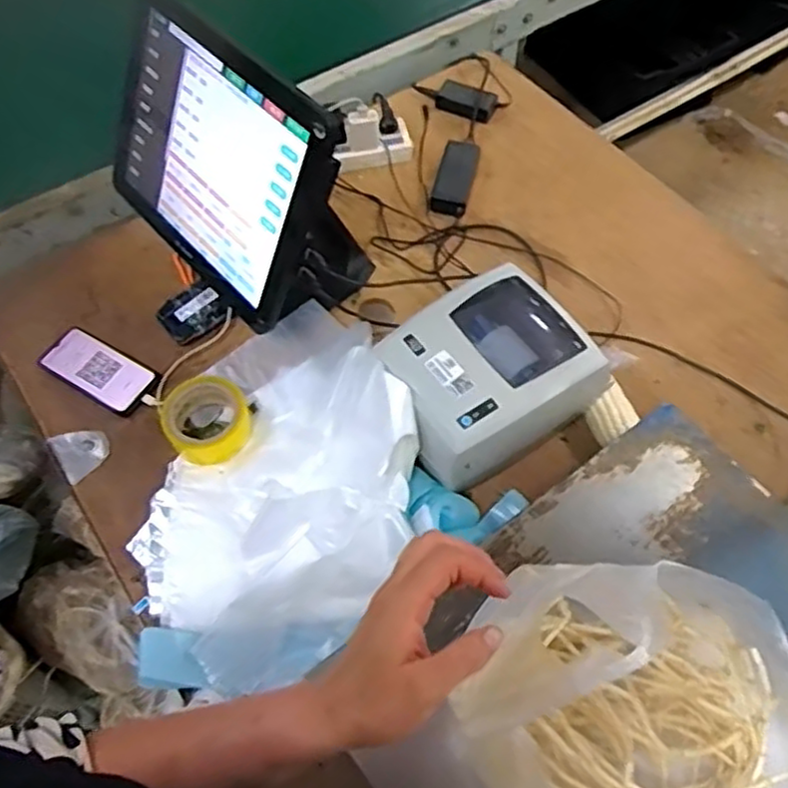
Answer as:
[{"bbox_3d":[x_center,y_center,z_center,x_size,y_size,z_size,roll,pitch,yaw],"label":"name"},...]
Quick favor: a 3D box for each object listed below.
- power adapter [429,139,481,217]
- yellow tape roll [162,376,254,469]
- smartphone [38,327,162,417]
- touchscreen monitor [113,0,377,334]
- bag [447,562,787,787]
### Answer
[{"bbox_3d":[0.100,-0.347,1.141,0.064,0.035,0.146,10,61,9],"label":"power adapter"},{"bbox_3d":[-0.240,0.032,0.920,0.107,0.040,0.114,-21,61,-9],"label":"yellow tape roll"},{"bbox_3d":[-0.402,-0.032,0.979,0.157,0.015,0.077,29,63,13],"label":"smartphone"},{"bbox_3d":[-0.194,-0.259,0.934,0.365,0.358,0.214,39,69,23],"label":"touchscreen monitor"},{"bbox_3d":[0.187,0.234,0.529,0.245,0.209,0.221,21,63,15],"label":"bag"}]

